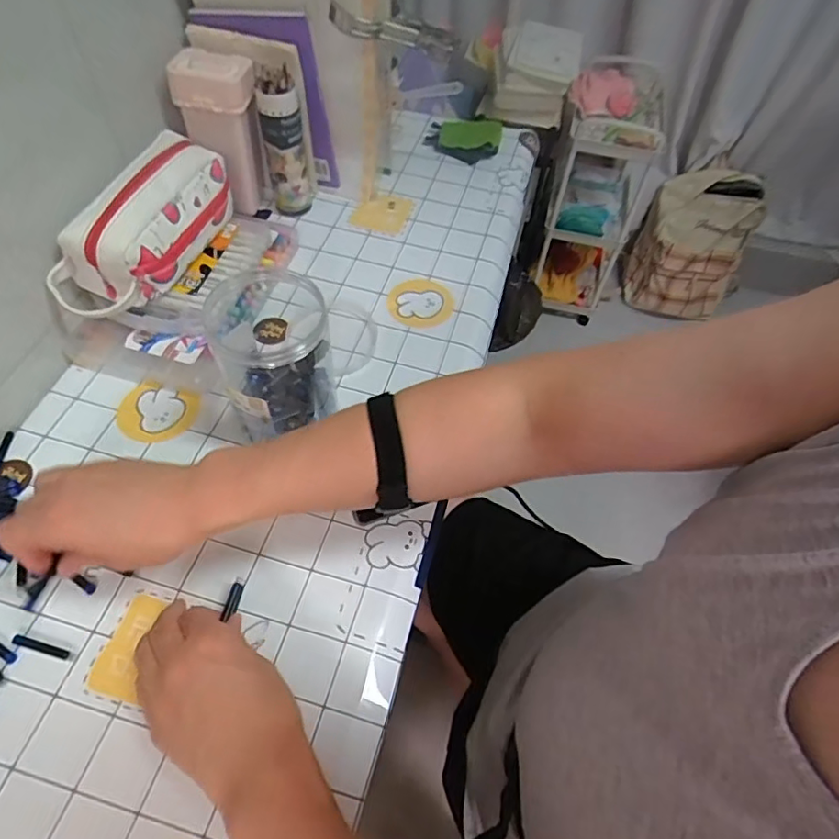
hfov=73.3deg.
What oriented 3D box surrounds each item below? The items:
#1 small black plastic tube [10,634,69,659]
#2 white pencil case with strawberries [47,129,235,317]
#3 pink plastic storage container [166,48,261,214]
[{"bbox_3d":[-0.295,0.176,0.438,0.046,0.004,0.007,14,56,5],"label":"small black plastic tube"},{"bbox_3d":[-0.276,-0.195,0.575,0.092,0.094,0.212,24,57,11],"label":"white pencil case with strawberries"},{"bbox_3d":[-0.232,-0.341,0.683,0.081,0.170,0.070,7,56,0],"label":"pink plastic storage container"}]

